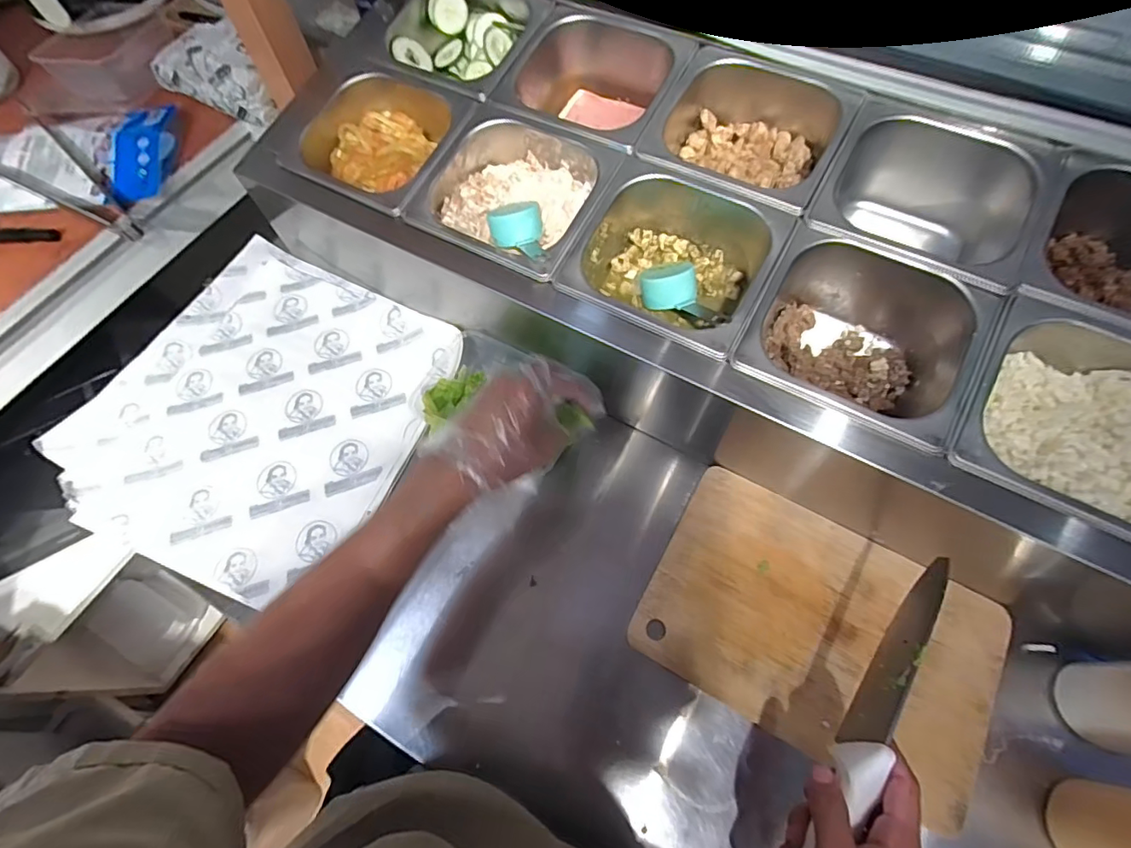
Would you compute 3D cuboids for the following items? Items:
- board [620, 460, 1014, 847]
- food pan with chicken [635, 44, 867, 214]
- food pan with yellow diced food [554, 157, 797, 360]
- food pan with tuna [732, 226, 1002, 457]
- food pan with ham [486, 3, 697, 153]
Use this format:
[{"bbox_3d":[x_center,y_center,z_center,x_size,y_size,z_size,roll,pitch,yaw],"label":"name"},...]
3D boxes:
[{"bbox_3d":[0.231,0.186,0.485,0.292,0.026,0.198,26,69,14],"label":"board"},{"bbox_3d":[0.187,-0.289,0.549,0.176,0.088,0.175,26,69,14],"label":"food pan with chicken"},{"bbox_3d":[0.102,-0.148,0.512,0.172,0.089,0.158,27,69,14],"label":"food pan with yellow diced food"},{"bbox_3d":[0.260,-0.077,0.478,0.174,0.103,0.185,28,69,14],"label":"food pan with tuna"},{"bbox_3d":[0.036,-0.369,0.596,0.183,0.094,0.167,30,70,15],"label":"food pan with ham"}]

